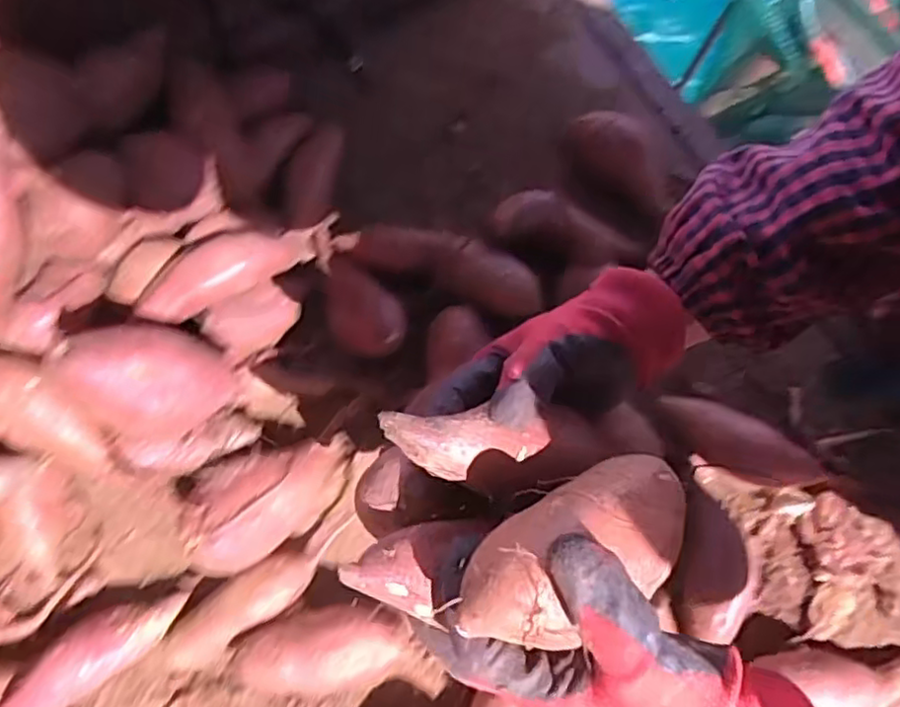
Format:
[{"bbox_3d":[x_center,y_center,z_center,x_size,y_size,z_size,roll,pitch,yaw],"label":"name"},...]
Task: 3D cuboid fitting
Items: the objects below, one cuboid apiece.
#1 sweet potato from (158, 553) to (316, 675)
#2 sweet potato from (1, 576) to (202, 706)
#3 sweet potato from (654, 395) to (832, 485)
[{"bbox_3d":[-0.162,0.197,0.517,0.126,0.044,0.047,-37,79,-8],"label":"sweet potato"},{"bbox_3d":[-0.265,0.226,0.511,0.153,0.041,0.048,-30,78,-7],"label":"sweet potato"},{"bbox_3d":[0.235,0.072,0.548,0.131,0.037,0.051,26,78,6],"label":"sweet potato"}]

